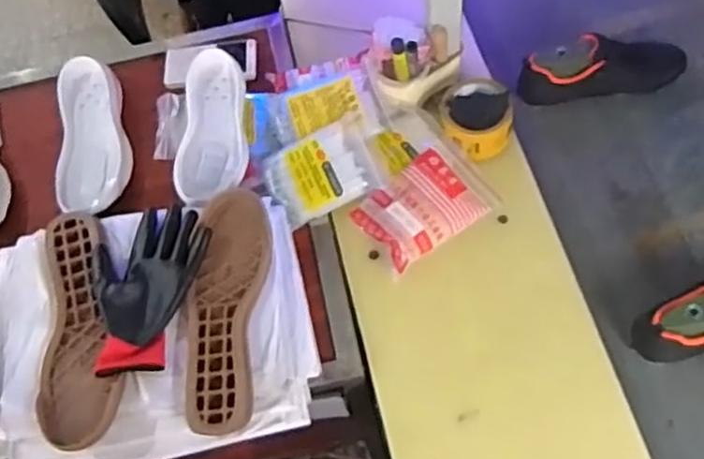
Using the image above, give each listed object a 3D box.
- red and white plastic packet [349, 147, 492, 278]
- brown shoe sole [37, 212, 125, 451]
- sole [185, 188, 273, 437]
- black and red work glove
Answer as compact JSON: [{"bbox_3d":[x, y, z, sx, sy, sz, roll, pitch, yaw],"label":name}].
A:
[{"bbox_3d":[0.086,-0.027,0.869,0.153,0.032,0.108,-37,64,-13],"label":"red and white plastic packet"},{"bbox_3d":[-0.321,0.108,0.786,0.092,0.025,0.267,-17,62,-3],"label":"brown shoe sole"},{"bbox_3d":[-0.145,0.086,0.789,0.083,0.021,0.279,1,62,7],"label":"sole"},{"bbox_3d":[-0.247,0.061,0.790,0.116,0.030,0.202,11,64,12],"label":"black and red work glove"}]

